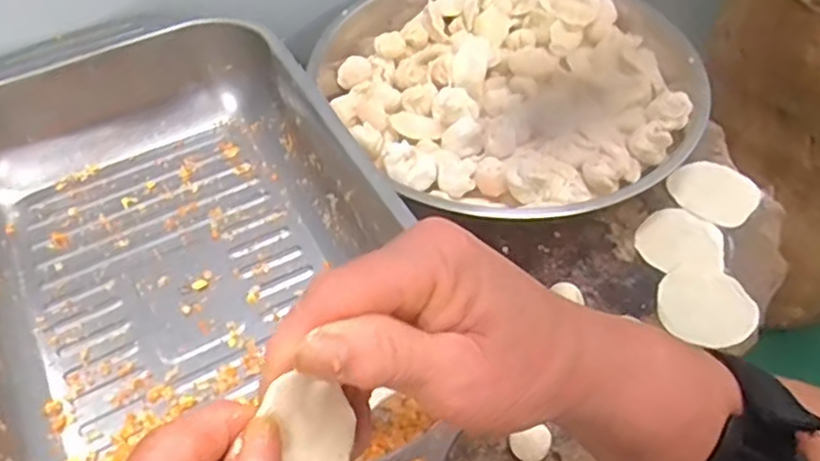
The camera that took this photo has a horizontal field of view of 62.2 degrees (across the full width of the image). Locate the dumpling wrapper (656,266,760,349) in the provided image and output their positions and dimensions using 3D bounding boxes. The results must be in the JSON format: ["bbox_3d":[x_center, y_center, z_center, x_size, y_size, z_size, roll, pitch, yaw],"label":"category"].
[{"bbox_3d":[0.174,0.043,0.397,0.053,0.005,0.050,19,54,14],"label":"dumpling wrapper"}]

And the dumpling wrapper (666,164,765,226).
[{"bbox_3d":[0.202,-0.026,0.451,0.050,0.005,0.053,0,52,0],"label":"dumpling wrapper"}]

